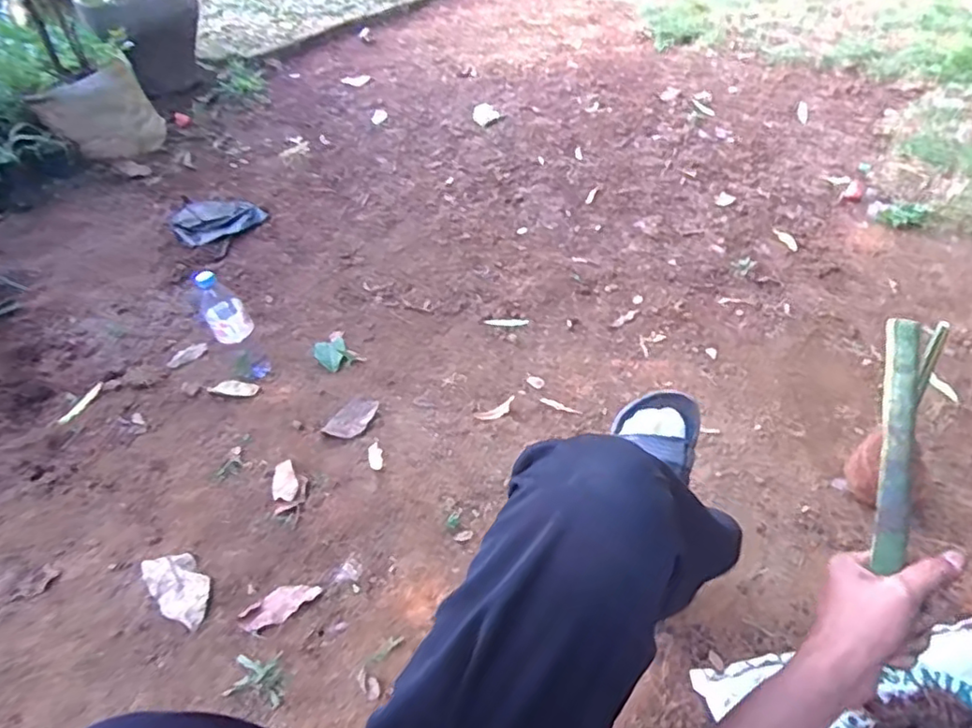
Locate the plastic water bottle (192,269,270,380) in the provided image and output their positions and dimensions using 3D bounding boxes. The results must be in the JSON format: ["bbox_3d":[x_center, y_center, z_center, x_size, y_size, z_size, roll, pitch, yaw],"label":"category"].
[{"bbox_3d":[-0.481,-0.069,1.198,0.078,0.210,0.087,-26,46,-18],"label":"plastic water bottle"}]

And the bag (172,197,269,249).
[{"bbox_3d":[-0.731,-0.404,1.723,0.237,0.045,0.190,-27,45,-22],"label":"bag"}]

